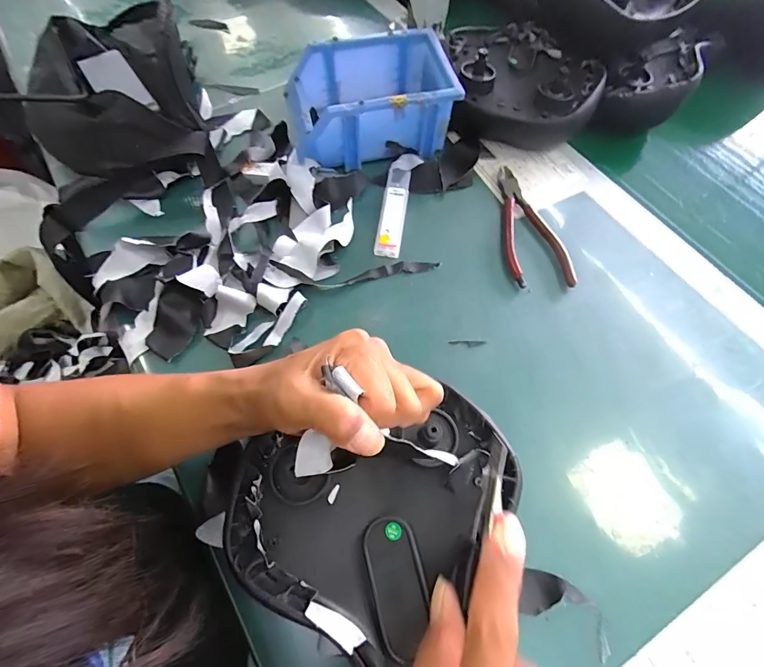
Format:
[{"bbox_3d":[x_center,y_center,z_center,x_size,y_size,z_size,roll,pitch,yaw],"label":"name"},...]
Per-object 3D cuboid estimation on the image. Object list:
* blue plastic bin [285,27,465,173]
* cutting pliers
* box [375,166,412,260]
[{"bbox_3d":[-0.014,-0.263,0.429,0.173,0.072,0.119,-11,66,-7],"label":"blue plastic bin"},{"bbox_3d":[0.150,-0.116,0.403,0.061,0.013,0.155,-8,66,-6],"label":"cutting pliers"},{"bbox_3d":[0.012,-0.131,0.403,0.026,0.013,0.114,8,65,1],"label":"box"}]

